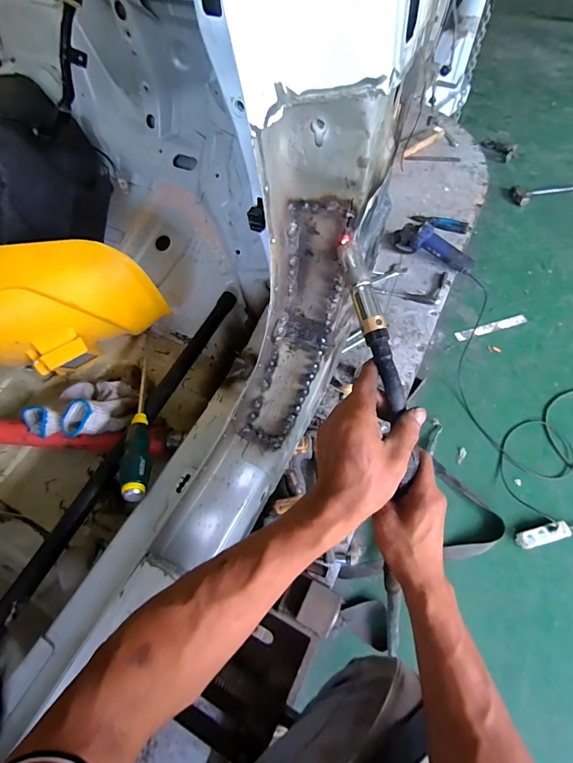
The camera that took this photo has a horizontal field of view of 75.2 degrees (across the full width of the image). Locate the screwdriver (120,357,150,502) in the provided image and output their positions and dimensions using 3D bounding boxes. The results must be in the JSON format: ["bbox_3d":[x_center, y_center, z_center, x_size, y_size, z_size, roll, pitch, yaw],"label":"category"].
[{"bbox_3d":[-0.203,0.055,0.520,0.030,0.027,0.241,-11,41,-7],"label":"screwdriver"}]

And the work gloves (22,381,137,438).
[{"bbox_3d":[-0.325,0.032,0.566,0.161,0.065,0.104,3,60,5],"label":"work gloves"}]

